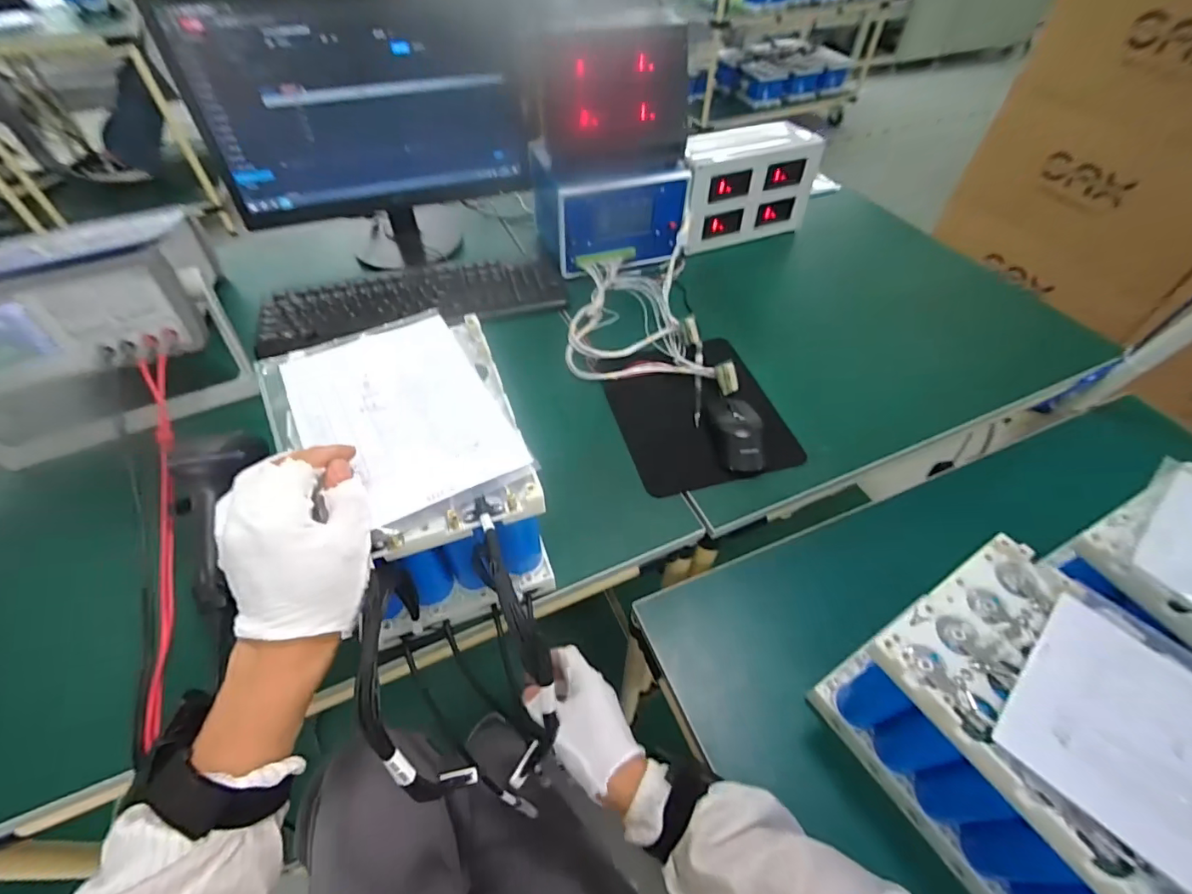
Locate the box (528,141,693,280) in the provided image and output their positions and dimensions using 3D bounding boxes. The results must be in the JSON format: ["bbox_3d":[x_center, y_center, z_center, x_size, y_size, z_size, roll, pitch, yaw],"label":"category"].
[{"bbox_3d":[0.016,-0.400,0.836,0.210,0.134,0.182,-16,53,-14],"label":"box"}]

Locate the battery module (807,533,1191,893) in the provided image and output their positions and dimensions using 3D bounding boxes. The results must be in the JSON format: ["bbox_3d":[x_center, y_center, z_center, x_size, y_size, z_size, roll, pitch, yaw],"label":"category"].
[{"bbox_3d":[0.365,0.236,0.415,0.200,0.177,0.307,-26,56,-20],"label":"battery module"}]

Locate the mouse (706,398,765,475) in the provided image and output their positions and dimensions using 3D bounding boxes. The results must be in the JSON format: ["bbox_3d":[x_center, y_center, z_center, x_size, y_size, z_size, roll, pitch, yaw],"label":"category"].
[{"bbox_3d":[0.169,-0.019,0.620,0.057,0.033,0.096,1,51,0],"label":"mouse"}]

